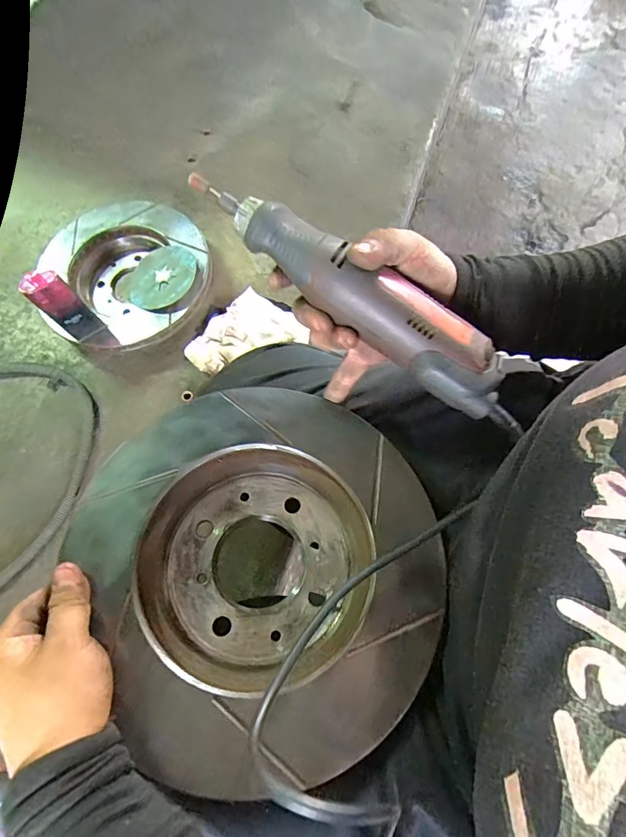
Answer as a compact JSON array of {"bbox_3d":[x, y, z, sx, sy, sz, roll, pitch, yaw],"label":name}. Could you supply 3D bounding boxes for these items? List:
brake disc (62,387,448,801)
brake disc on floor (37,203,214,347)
[{"bbox_3d":[-0.027,0.096,0.306,0.224,0.060,0.243,-1,70,2],"label":"brake disc"},{"bbox_3d":[-0.289,-0.221,0.653,0.261,0.058,0.239,-1,70,2],"label":"brake disc on floor"}]

